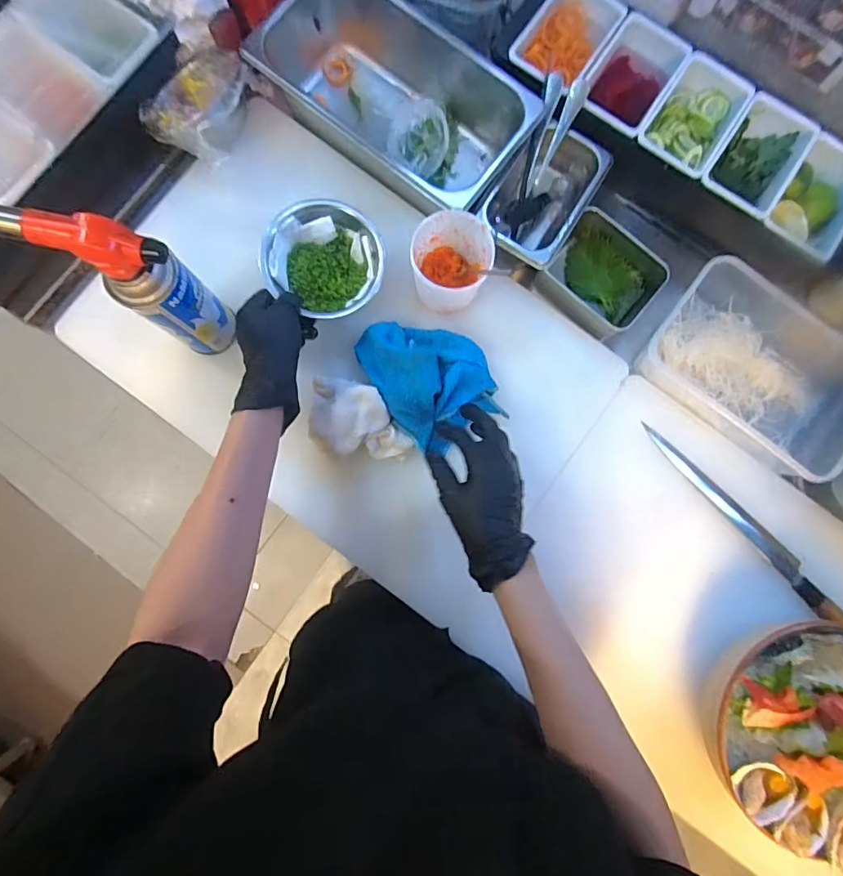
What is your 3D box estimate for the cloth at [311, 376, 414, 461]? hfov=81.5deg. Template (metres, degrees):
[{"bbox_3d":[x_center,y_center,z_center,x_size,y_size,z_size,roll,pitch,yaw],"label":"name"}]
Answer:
[{"bbox_3d":[-0.066,-0.021,0.559,0.117,0.043,0.090,4,84,-2],"label":"cloth"}]

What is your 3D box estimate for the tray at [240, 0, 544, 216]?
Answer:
[{"bbox_3d":[-0.025,-0.432,0.620,0.338,0.106,0.211,30,84,1],"label":"tray"}]

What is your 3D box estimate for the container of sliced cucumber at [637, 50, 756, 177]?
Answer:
[{"bbox_3d":[0.329,-0.384,0.601,0.085,0.062,0.153,35,84,1],"label":"container of sliced cucumber"}]

